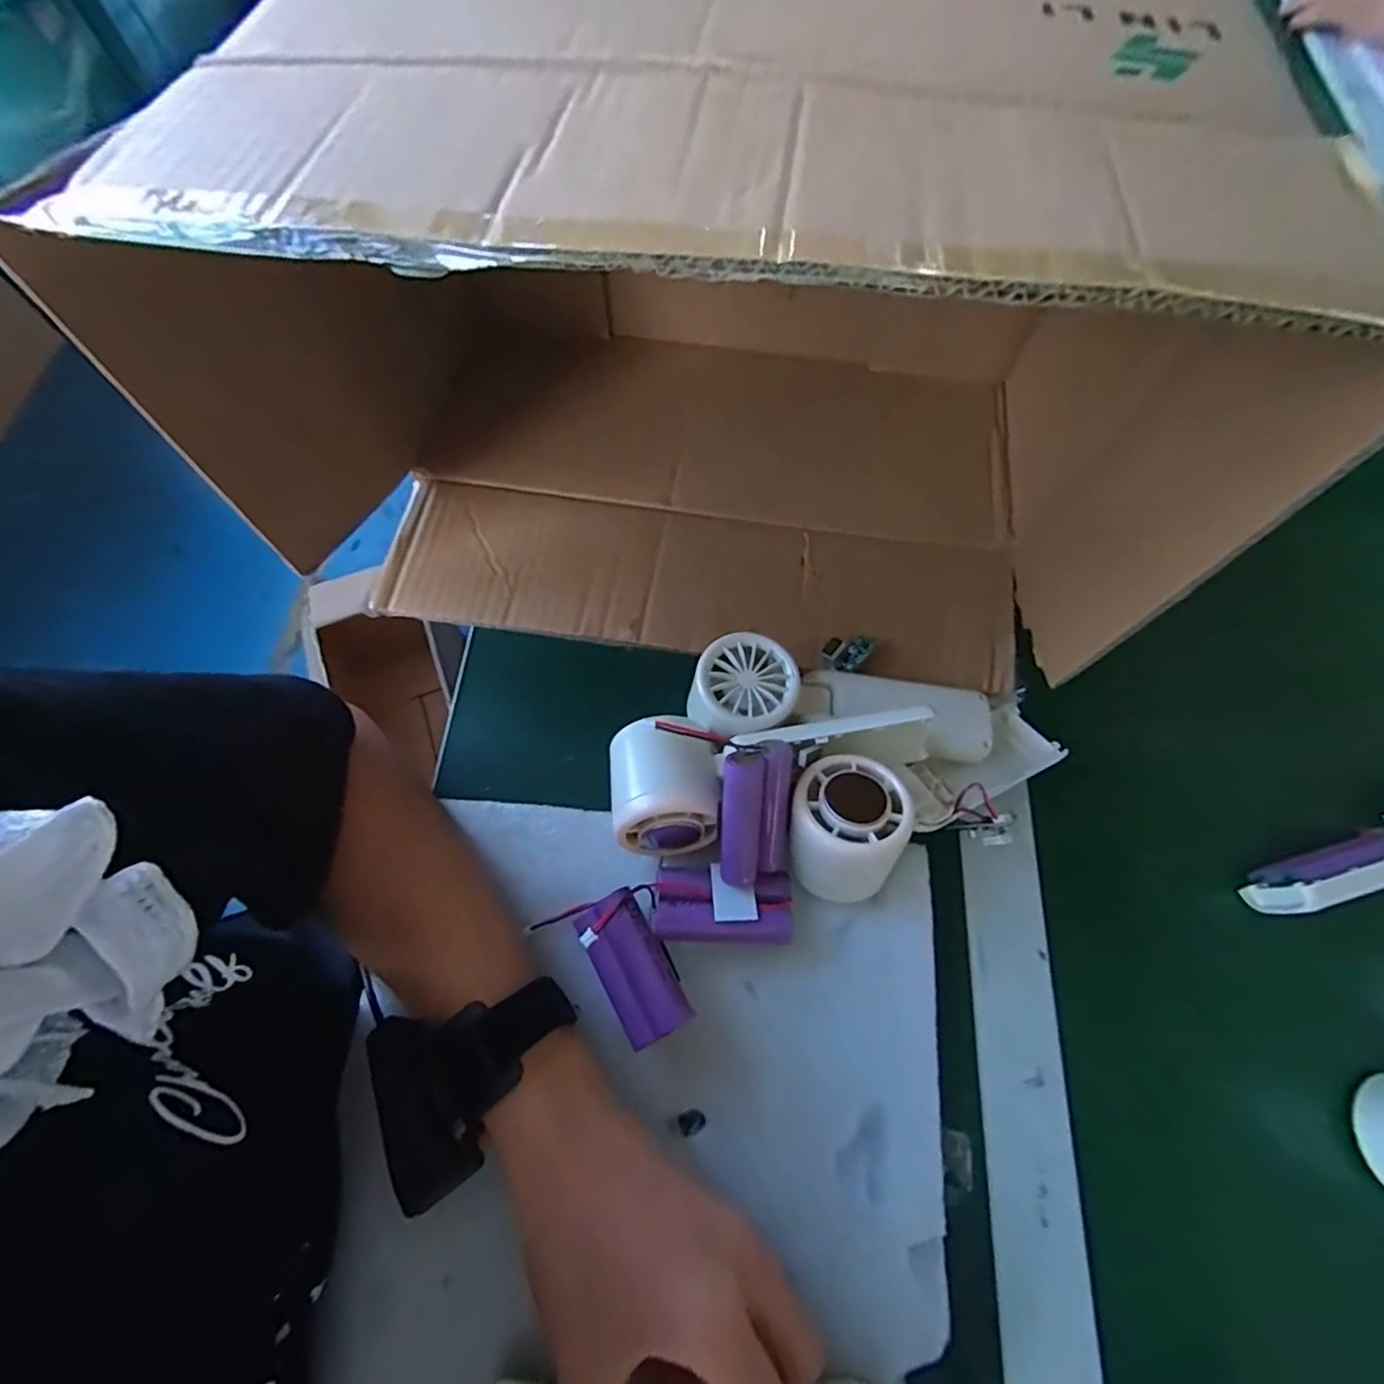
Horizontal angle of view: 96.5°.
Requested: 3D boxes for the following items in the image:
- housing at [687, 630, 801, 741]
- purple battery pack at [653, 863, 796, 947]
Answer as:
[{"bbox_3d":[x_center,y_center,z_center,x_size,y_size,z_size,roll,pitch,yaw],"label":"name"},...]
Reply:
[{"bbox_3d":[0.027,0.004,0.342,0.060,0.051,0.053,-39,73,-14],"label":"housing"},{"bbox_3d":[0.016,0.105,0.304,0.066,0.016,0.035,3,68,1],"label":"purple battery pack"}]

